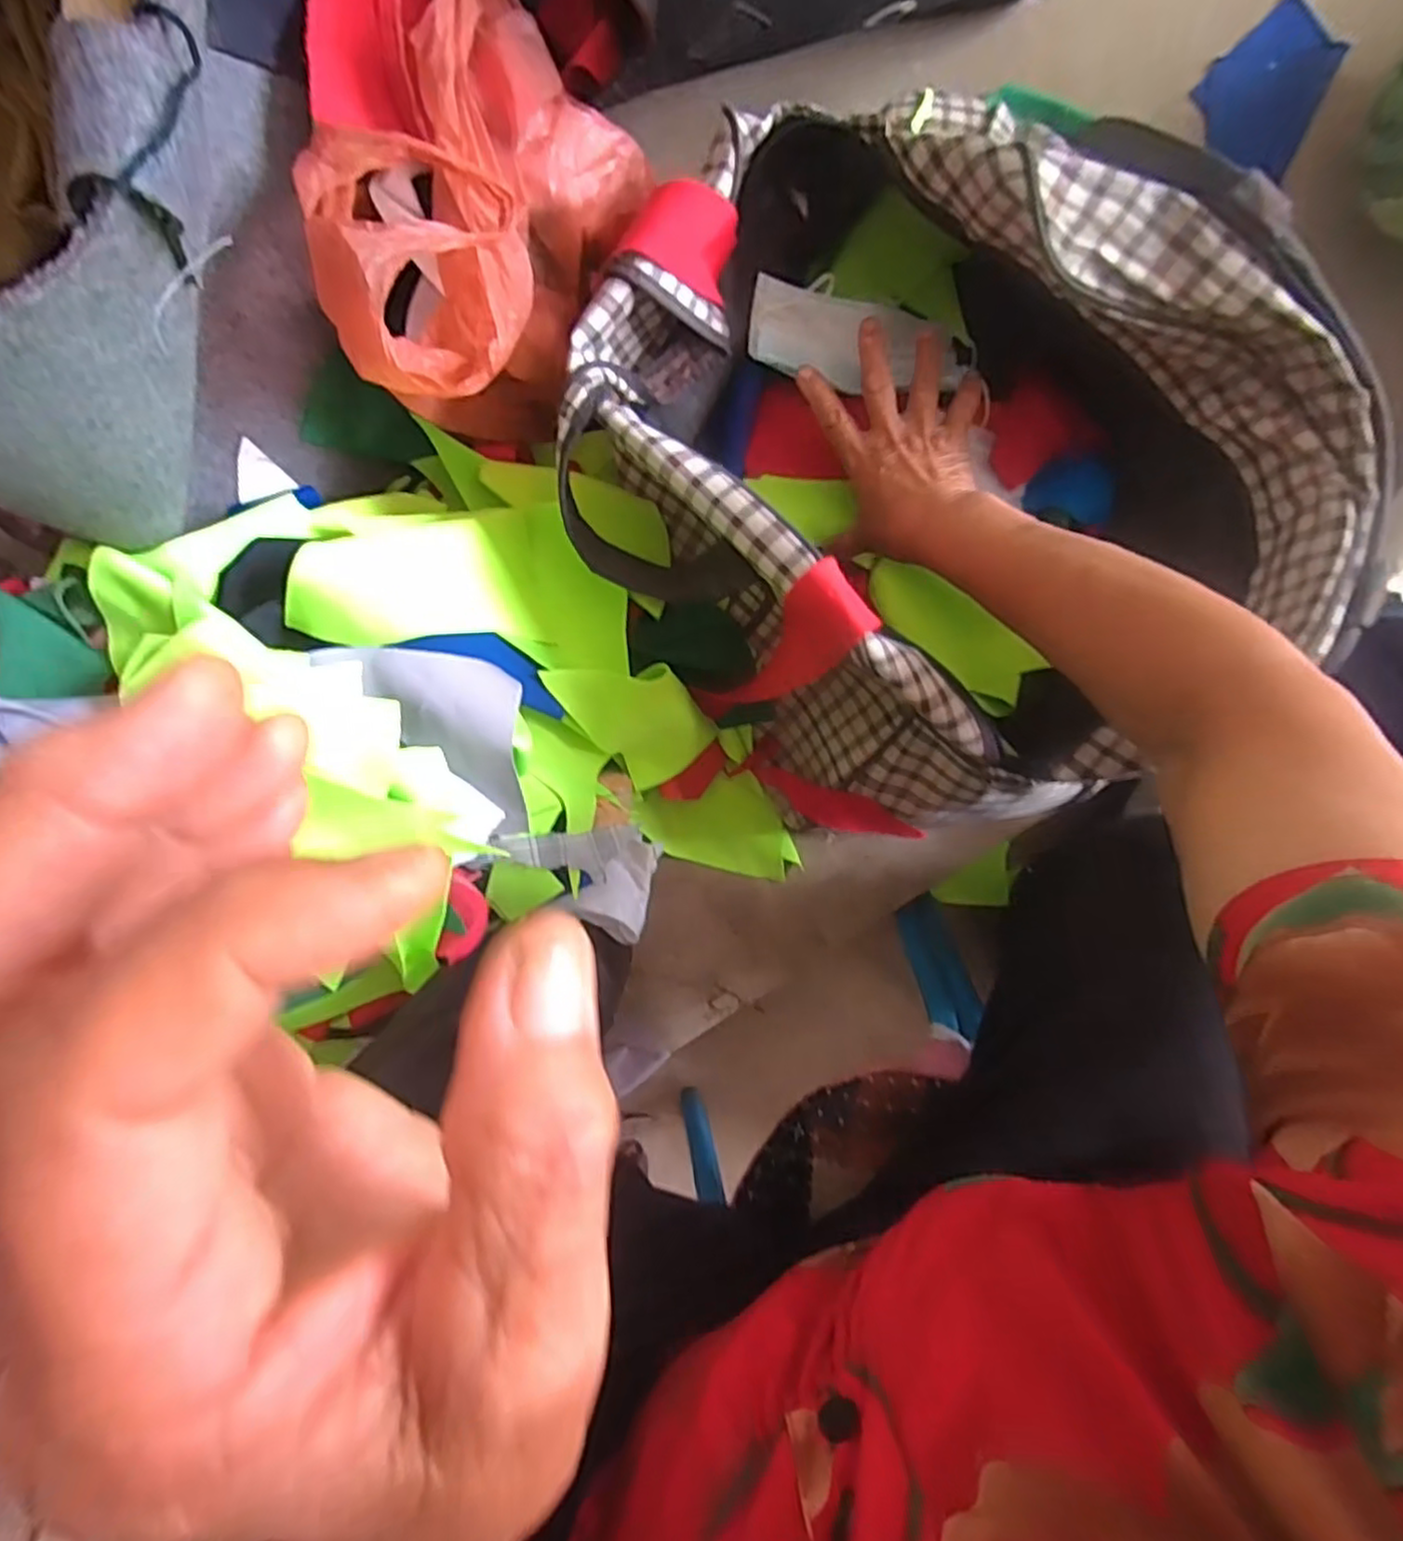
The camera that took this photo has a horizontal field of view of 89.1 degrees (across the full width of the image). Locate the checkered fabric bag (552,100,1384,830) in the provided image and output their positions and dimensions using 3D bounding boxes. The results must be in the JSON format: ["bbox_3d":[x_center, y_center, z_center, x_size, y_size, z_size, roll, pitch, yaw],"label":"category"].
[{"bbox_3d":[0.135,-0.185,0.464,0.367,0.208,0.422,-39,96,7],"label":"checkered fabric bag"}]

